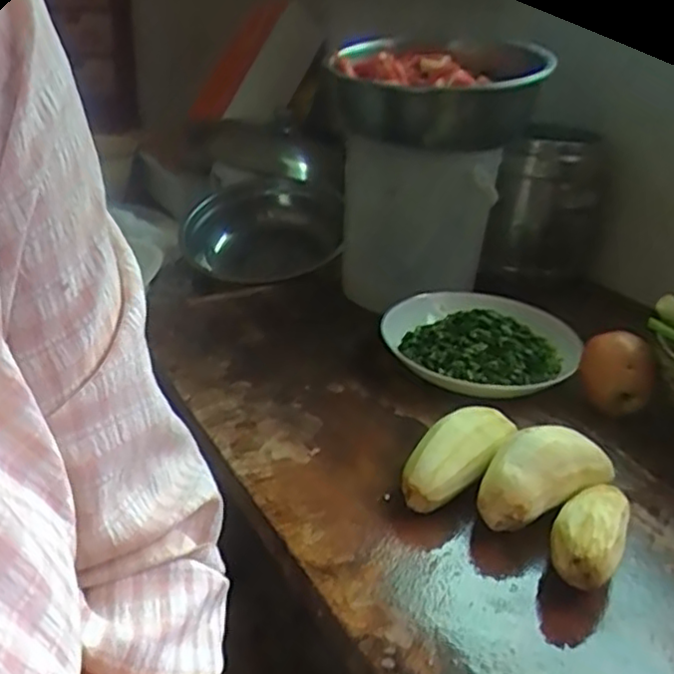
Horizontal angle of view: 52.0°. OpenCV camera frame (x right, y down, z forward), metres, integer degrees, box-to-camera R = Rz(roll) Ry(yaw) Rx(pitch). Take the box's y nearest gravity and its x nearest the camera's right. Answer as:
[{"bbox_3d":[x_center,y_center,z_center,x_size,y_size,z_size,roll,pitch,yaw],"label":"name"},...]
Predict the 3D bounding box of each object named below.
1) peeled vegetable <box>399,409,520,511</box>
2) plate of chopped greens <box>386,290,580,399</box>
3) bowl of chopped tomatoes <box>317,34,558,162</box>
[{"bbox_3d":[0.099,0.095,0.552,0.059,0.053,0.124,21,32,28],"label":"peeled vegetable"},{"bbox_3d":[0.154,0.002,0.724,0.181,0.052,0.188,3,27,-2],"label":"plate of chopped greens"},{"bbox_3d":[0.124,-0.299,0.860,0.247,0.098,0.213,12,28,15],"label":"bowl of chopped tomatoes"}]

